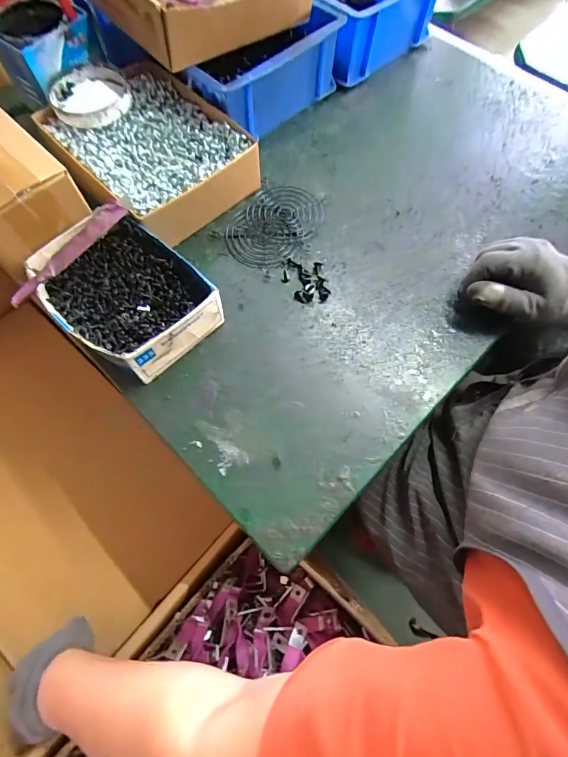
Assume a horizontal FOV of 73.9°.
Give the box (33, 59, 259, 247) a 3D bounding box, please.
[{"bbox_3d":[-0.154,-0.262,0.433,0.221,0.066,0.161,42,73,15],"label":"box"}]

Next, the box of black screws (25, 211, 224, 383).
[{"bbox_3d":[-0.156,-0.082,0.368,0.162,0.056,0.122,40,73,15],"label":"box of black screws"}]

